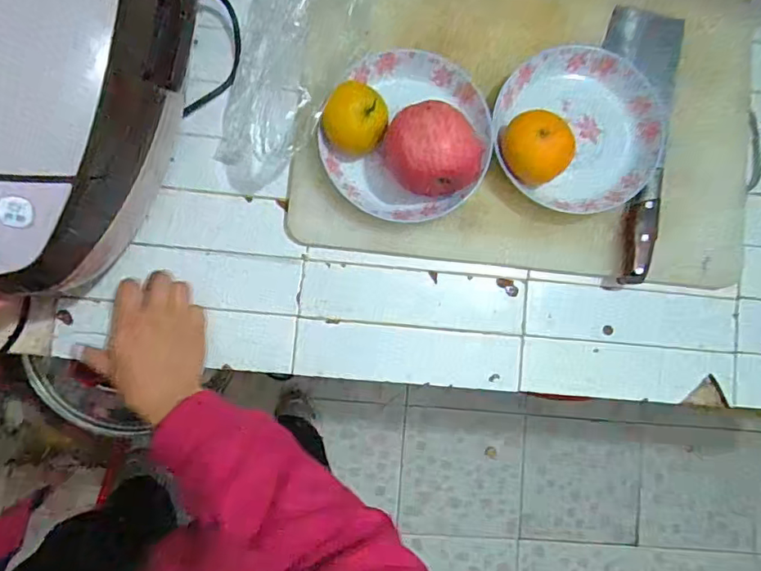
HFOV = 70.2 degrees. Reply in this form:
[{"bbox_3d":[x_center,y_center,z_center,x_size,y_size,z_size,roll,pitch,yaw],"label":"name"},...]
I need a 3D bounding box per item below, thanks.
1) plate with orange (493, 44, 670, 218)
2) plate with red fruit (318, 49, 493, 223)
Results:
[{"bbox_3d":[0.199,-0.159,0.546,0.164,0.066,0.162,0,85,-3],"label":"plate with orange"},{"bbox_3d":[0.030,-0.149,0.521,0.158,0.100,0.162,0,85,-3],"label":"plate with red fruit"}]

